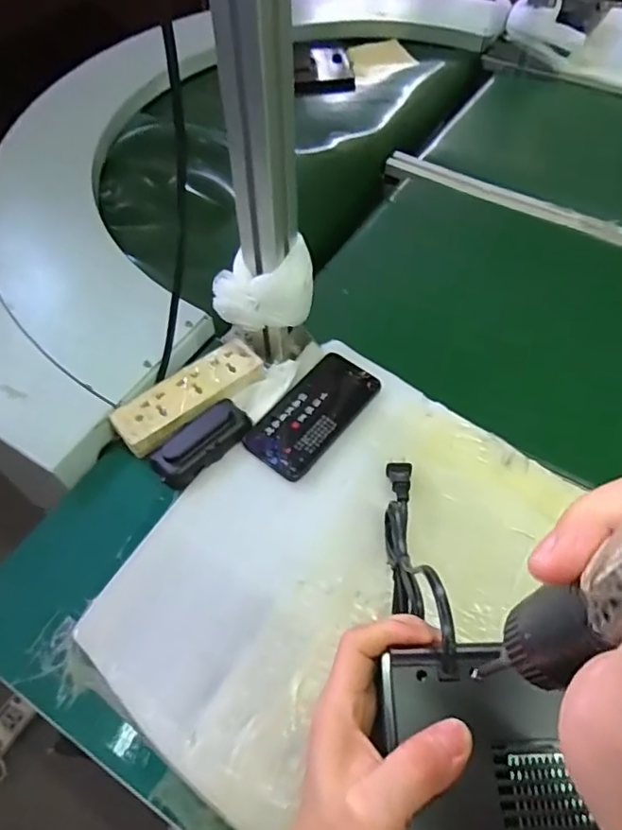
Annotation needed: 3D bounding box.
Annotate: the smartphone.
[{"bbox_3d":[0.003,-0.002,0.592,0.076,0.011,0.154,34,62,21],"label":"smartphone"}]

